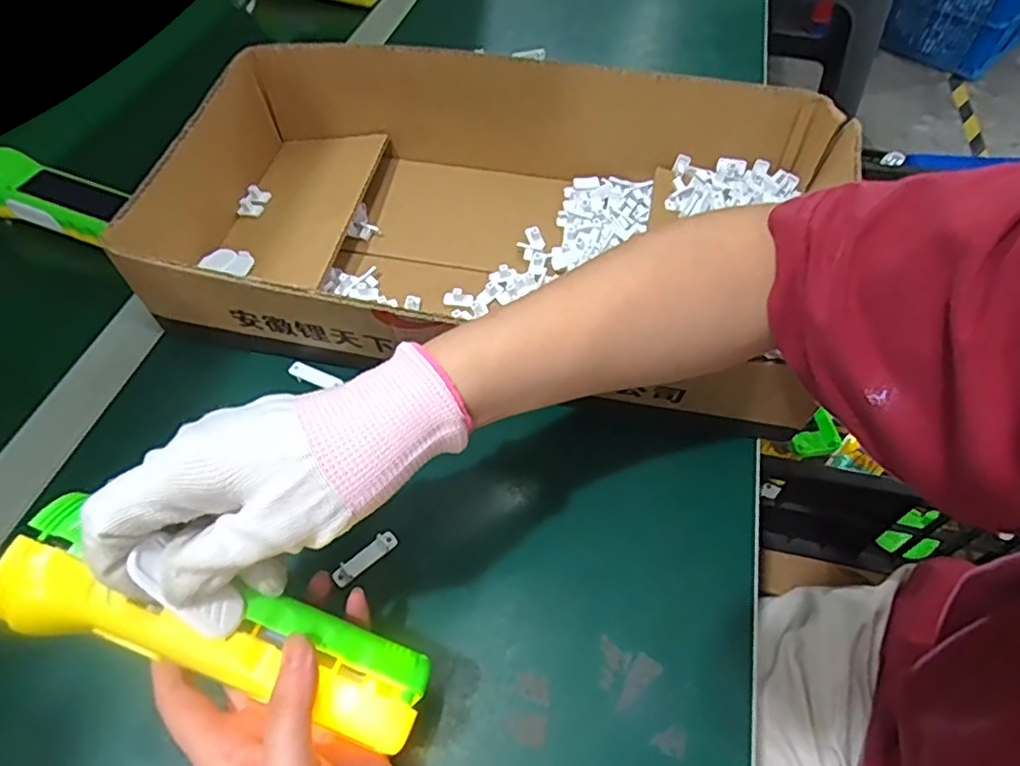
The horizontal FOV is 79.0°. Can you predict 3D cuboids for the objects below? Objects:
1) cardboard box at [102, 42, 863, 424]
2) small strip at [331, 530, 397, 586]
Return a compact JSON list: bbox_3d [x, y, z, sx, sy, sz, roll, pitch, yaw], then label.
[{"bbox_3d":[-0.008,-0.103,0.412,0.420,0.105,0.225,8,54,6],"label":"cardboard box"},{"bbox_3d":[-0.076,0.092,0.328,0.036,0.004,0.010,-36,61,-23],"label":"small strip"}]

